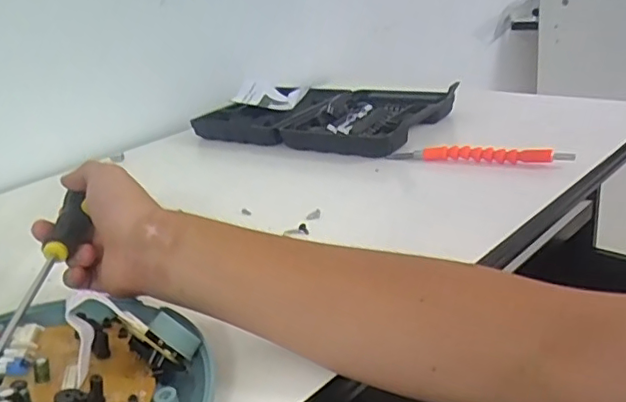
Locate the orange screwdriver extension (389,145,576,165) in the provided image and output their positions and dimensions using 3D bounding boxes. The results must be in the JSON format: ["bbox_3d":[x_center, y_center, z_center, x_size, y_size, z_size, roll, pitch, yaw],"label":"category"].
[{"bbox_3d":[0.181,-0.052,0.633,0.193,0.020,0.021,4,25,26],"label":"orange screwdriver extension"}]

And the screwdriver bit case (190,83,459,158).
[{"bbox_3d":[0.005,-0.119,0.823,0.324,0.035,0.198,11,28,37],"label":"screwdriver bit case"}]

